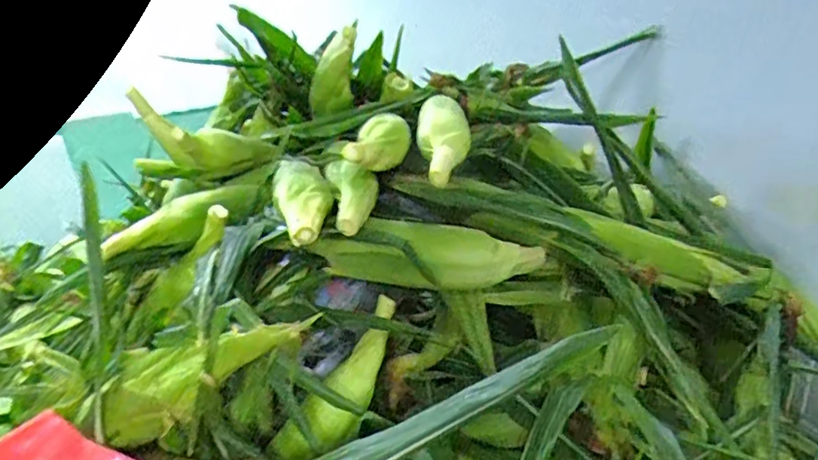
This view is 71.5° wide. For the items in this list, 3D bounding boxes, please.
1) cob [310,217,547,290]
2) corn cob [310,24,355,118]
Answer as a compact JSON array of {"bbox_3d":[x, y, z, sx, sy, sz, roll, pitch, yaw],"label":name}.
[{"bbox_3d":[0.027,0.025,0.575,0.239,0.058,0.046,3,21,-15],"label":"cob"},{"bbox_3d":[-0.100,-0.209,0.786,0.052,0.149,0.063,-23,67,-32],"label":"corn cob"}]

